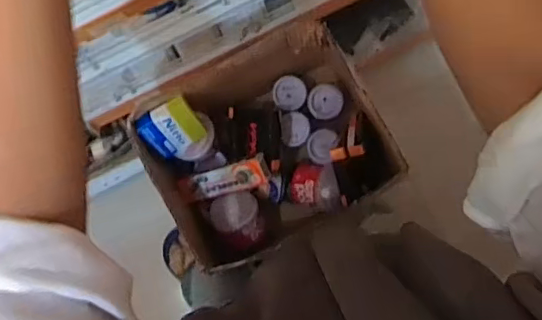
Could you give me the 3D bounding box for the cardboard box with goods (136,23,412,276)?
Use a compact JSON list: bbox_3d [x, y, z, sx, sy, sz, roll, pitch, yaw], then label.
[{"bbox_3d":[0.000,-0.013,0.883,0.318,0.240,0.256,-24,85,2],"label":"cardboard box with goods"}]

